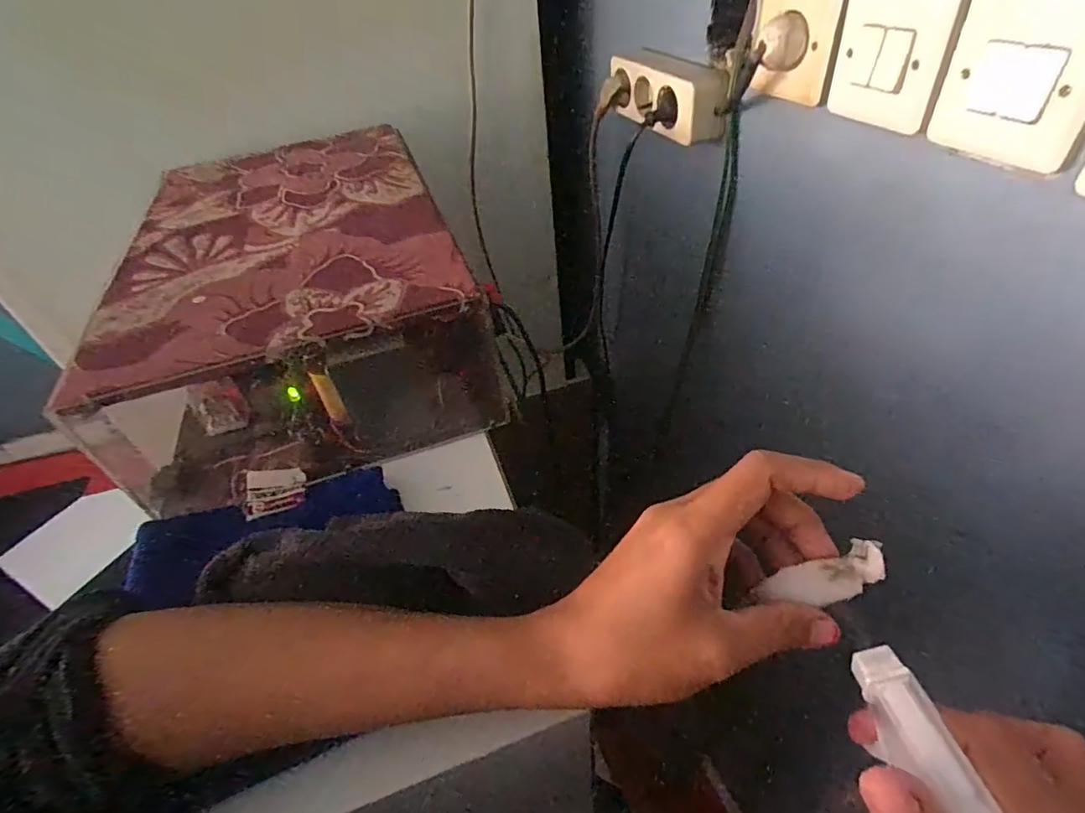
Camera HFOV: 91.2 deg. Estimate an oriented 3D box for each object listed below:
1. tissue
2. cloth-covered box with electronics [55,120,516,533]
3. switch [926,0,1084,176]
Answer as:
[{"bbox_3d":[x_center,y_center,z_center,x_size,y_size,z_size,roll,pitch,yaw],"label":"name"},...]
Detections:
[{"bbox_3d":[0.119,0.073,0.226,0.051,0.016,0.015,-34,35,28],"label":"tissue"},{"bbox_3d":[-0.212,-0.107,0.469,0.248,0.118,0.400,-19,45,-12],"label":"cloth-covered box with electronics"},{"bbox_3d":[0.256,-0.175,0.285,0.009,0.078,0.081,-19,45,-12],"label":"switch"}]

